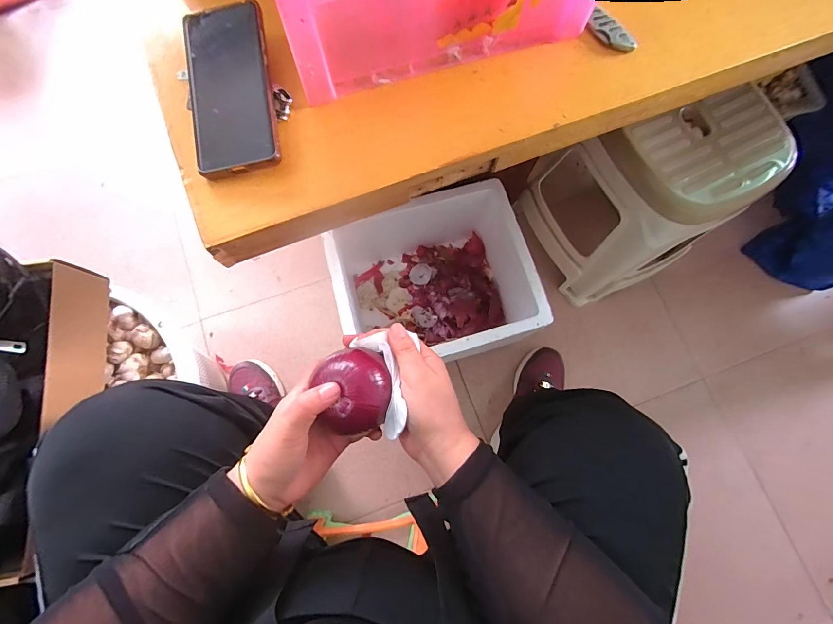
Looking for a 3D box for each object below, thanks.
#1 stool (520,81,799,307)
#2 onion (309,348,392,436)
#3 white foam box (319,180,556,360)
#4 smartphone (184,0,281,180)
[{"bbox_3d":[0.410,-0.207,0.689,0.272,0.343,0.272,-23,79,-6],"label":"stool"},{"bbox_3d":[-0.056,0.069,0.313,0.065,0.051,0.071,-4,77,-2],"label":"onion"},{"bbox_3d":[0.031,-0.053,0.710,0.324,0.223,0.289,-13,78,-4],"label":"white foam box"},{"bbox_3d":[-0.170,-0.204,0.323,0.074,0.006,0.158,-9,85,1],"label":"smartphone"}]

